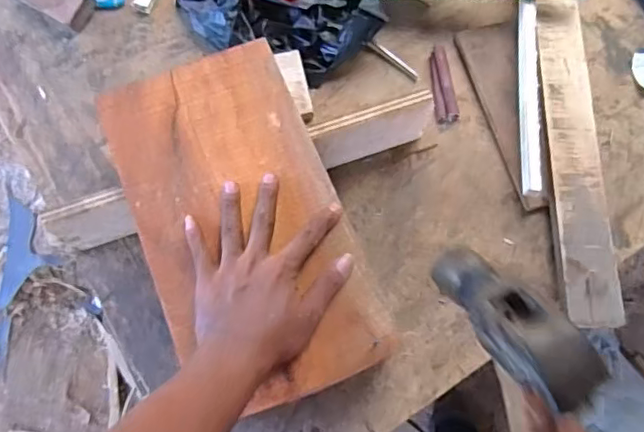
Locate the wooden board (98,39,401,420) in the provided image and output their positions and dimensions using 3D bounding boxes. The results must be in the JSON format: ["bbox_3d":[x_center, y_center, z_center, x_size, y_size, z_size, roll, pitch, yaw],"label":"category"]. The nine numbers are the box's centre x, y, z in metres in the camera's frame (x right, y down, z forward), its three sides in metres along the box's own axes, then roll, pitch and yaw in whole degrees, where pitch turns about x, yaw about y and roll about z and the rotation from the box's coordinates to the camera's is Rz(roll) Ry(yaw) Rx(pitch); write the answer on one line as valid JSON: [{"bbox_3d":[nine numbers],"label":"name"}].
[{"bbox_3d":[-0.079,-0.001,0.571,0.190,0.020,0.352,-21,69,-9],"label":"wooden board"}]

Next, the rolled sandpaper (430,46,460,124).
[{"bbox_3d":[0.155,-0.168,0.743,0.030,0.019,0.096,0,67,-4],"label":"rolled sandpaper"}]

